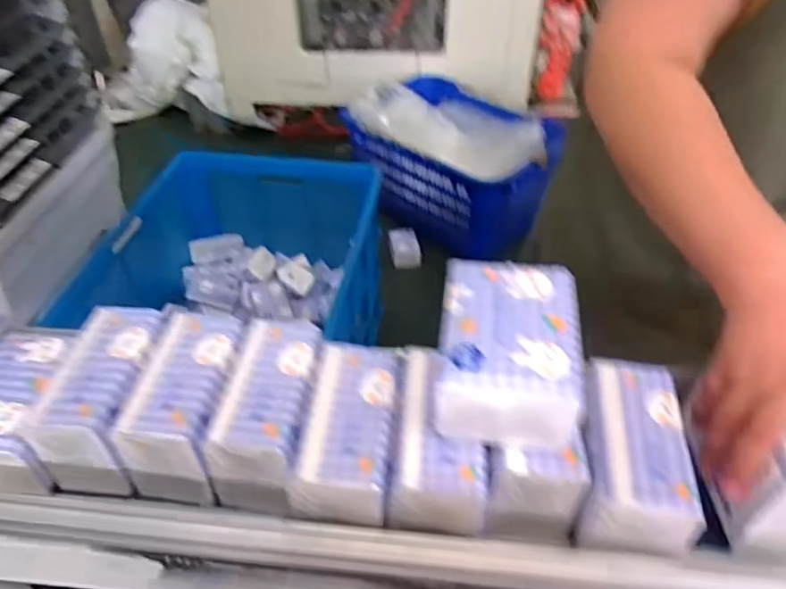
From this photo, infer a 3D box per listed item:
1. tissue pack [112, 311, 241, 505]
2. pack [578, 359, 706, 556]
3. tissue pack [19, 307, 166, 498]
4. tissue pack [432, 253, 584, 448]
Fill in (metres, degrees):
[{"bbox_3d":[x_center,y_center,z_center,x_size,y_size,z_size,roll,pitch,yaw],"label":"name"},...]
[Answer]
[{"bbox_3d":[-0.160,0.087,0.475,0.071,0.088,0.126,5,43,8],"label":"tissue pack"},{"bbox_3d":[0.171,0.122,0.430,0.067,0.070,0.134,6,44,9],"label":"pack"},{"bbox_3d":[-0.224,0.087,0.474,0.069,0.091,0.129,4,43,7],"label":"tissue pack"},{"bbox_3d":[0.080,0.036,0.417,0.091,0.060,0.123,4,43,7],"label":"tissue pack"}]

